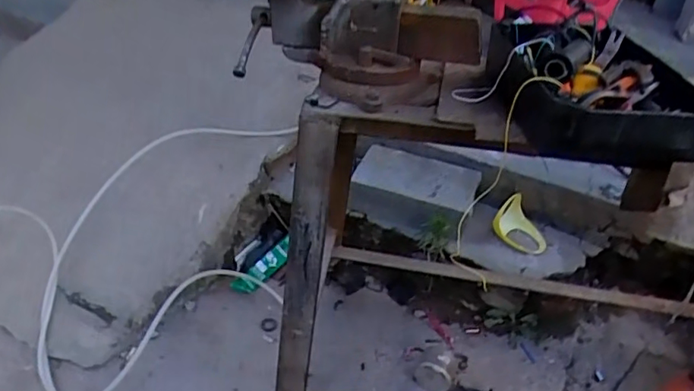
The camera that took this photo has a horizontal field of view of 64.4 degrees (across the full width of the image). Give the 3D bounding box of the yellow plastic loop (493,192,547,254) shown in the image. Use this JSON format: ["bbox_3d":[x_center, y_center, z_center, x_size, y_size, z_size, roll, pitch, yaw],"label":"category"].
[{"bbox_3d":[0.474,0.077,1.486,0.149,0.118,0.074,17,38,16],"label":"yellow plastic loop"}]

